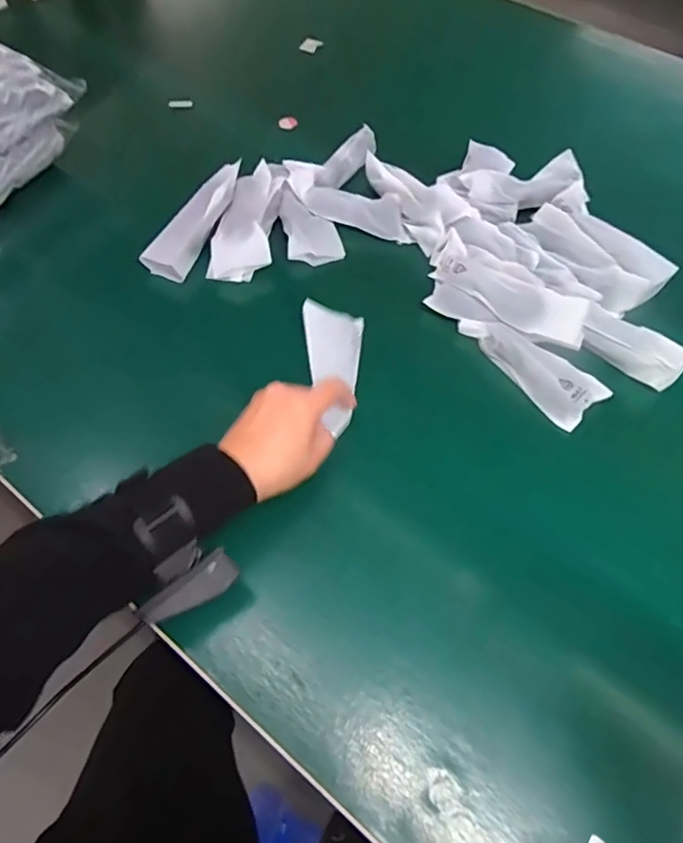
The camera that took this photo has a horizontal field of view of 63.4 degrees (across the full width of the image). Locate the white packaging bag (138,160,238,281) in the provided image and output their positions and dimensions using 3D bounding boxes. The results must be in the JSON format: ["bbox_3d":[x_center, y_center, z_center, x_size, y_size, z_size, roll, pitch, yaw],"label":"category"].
[{"bbox_3d":[-0.162,-0.221,0.606,0.047,0.036,0.152,20,62,11],"label":"white packaging bag"}]

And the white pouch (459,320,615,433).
[{"bbox_3d":[0.176,-0.056,0.523,0.143,0.022,0.054,41,68,20],"label":"white pouch"}]

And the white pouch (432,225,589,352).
[{"bbox_3d":[0.163,-0.131,0.538,0.166,0.021,0.057,39,67,19],"label":"white pouch"}]

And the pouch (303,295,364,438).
[{"bbox_3d":[-0.011,-0.054,0.512,0.061,0.012,0.128,19,61,-20],"label":"pouch"}]

